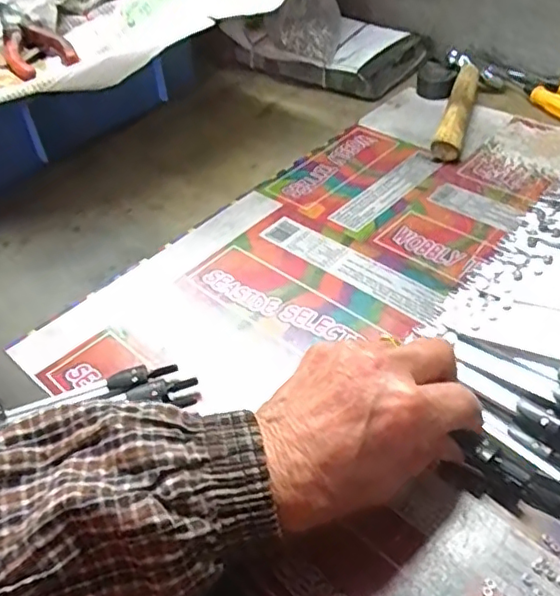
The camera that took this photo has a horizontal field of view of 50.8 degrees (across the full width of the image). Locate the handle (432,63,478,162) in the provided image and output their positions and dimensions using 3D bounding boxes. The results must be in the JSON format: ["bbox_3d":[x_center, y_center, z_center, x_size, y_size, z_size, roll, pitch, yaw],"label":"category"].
[{"bbox_3d":[0.161,-0.168,0.530,0.022,0.029,0.126,13,47,20],"label":"handle"}]

